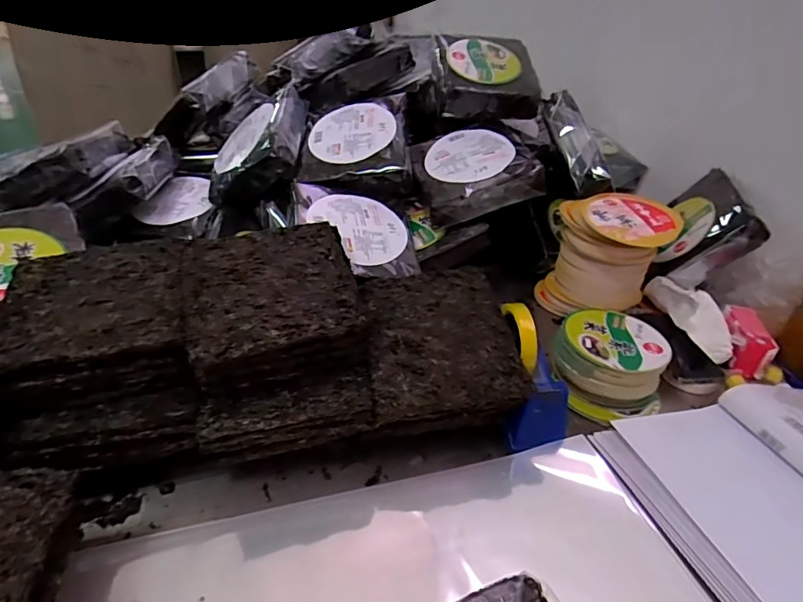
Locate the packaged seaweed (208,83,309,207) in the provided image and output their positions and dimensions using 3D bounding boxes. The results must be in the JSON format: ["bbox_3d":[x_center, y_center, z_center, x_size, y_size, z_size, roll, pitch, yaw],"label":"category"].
[{"bbox_3d":[-0.262,-0.274,0.877,0.183,0.068,0.257,-26,51,23],"label":"packaged seaweed"}]

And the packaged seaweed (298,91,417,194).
[{"bbox_3d":[-0.077,-0.279,0.842,0.185,0.048,0.215,-3,61,7],"label":"packaged seaweed"}]

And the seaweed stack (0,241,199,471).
[{"bbox_3d":[-0.326,0.052,0.543,0.173,0.138,0.217,-9,34,-17],"label":"seaweed stack"}]

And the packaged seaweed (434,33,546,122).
[{"bbox_3d":[0.155,-0.429,0.905,0.185,0.057,0.204,0,62,-3],"label":"packaged seaweed"}]

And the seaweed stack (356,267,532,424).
[{"bbox_3d":[0.042,0.052,0.595,0.174,0.043,0.197,-8,51,-10],"label":"seaweed stack"}]

